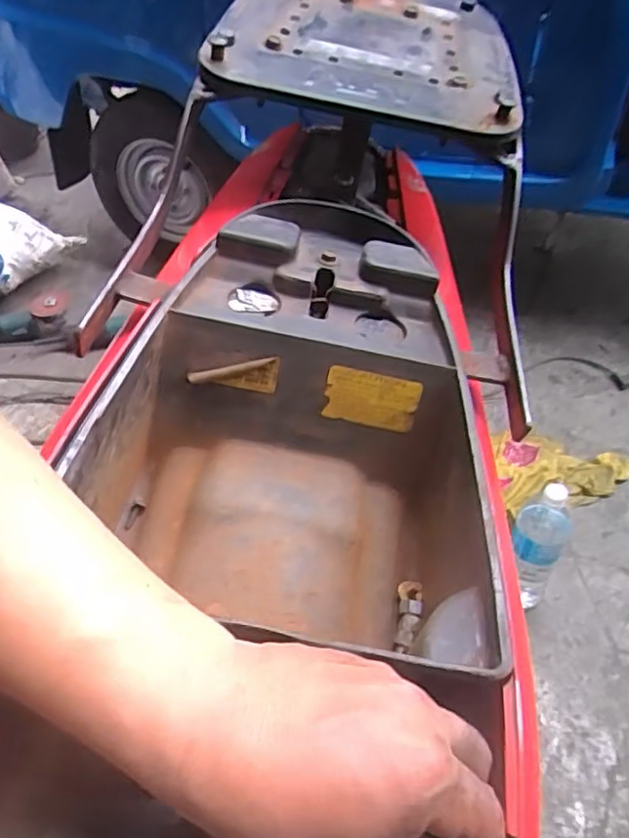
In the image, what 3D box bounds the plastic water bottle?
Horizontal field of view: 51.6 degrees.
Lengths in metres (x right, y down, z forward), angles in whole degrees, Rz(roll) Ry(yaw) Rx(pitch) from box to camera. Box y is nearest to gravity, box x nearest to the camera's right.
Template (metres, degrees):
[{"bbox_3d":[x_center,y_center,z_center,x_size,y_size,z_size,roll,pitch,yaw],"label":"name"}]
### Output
[{"bbox_3d":[0.332,0.195,0.981,0.077,0.254,0.071,16,48,18],"label":"plastic water bottle"}]

